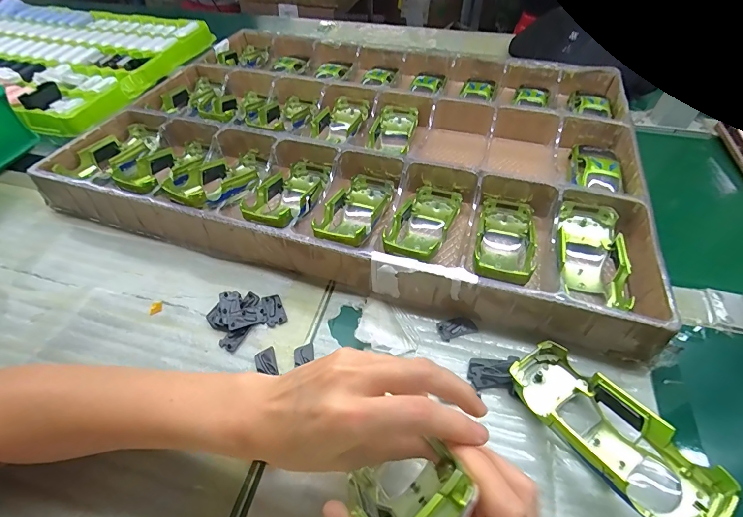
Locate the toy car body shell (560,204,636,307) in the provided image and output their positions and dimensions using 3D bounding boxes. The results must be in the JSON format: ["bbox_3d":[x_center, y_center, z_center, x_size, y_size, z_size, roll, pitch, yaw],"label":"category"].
[{"bbox_3d":[0.207,-0.006,0.344,0.056,0.035,0.116,13,53,11],"label":"toy car body shell"}]

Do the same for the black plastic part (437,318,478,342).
[{"bbox_3d":[0.077,0.061,0.320,0.034,0.004,0.019,-15,53,-11],"label":"black plastic part"}]

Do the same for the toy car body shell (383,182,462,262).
[{"bbox_3d":[0.054,-0.034,0.373,0.059,0.039,0.138,19,33,15],"label":"toy car body shell"}]

